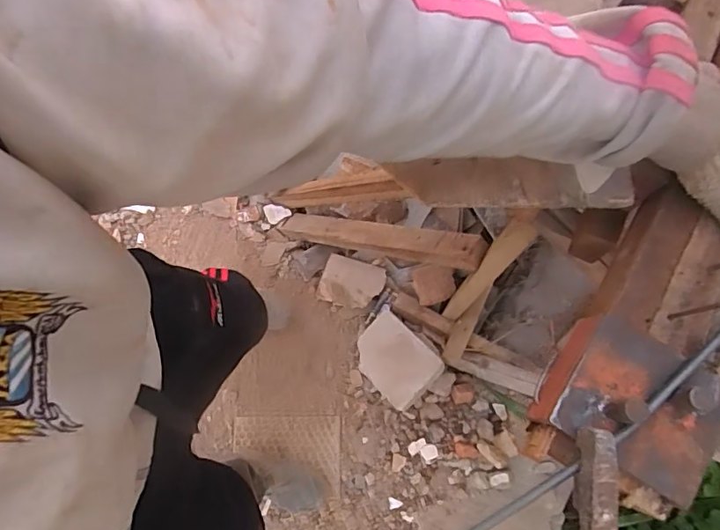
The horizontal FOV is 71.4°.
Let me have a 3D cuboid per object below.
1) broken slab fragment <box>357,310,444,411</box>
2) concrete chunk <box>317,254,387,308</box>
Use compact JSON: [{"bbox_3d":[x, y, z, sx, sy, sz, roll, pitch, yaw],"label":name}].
[{"bbox_3d":[0.085,0.237,1.237,0.154,0.055,0.205,-38,54,-14],"label":"broken slab fragment"},{"bbox_3d":[-0.022,0.050,1.326,0.159,0.038,0.125,19,75,8],"label":"concrete chunk"}]

